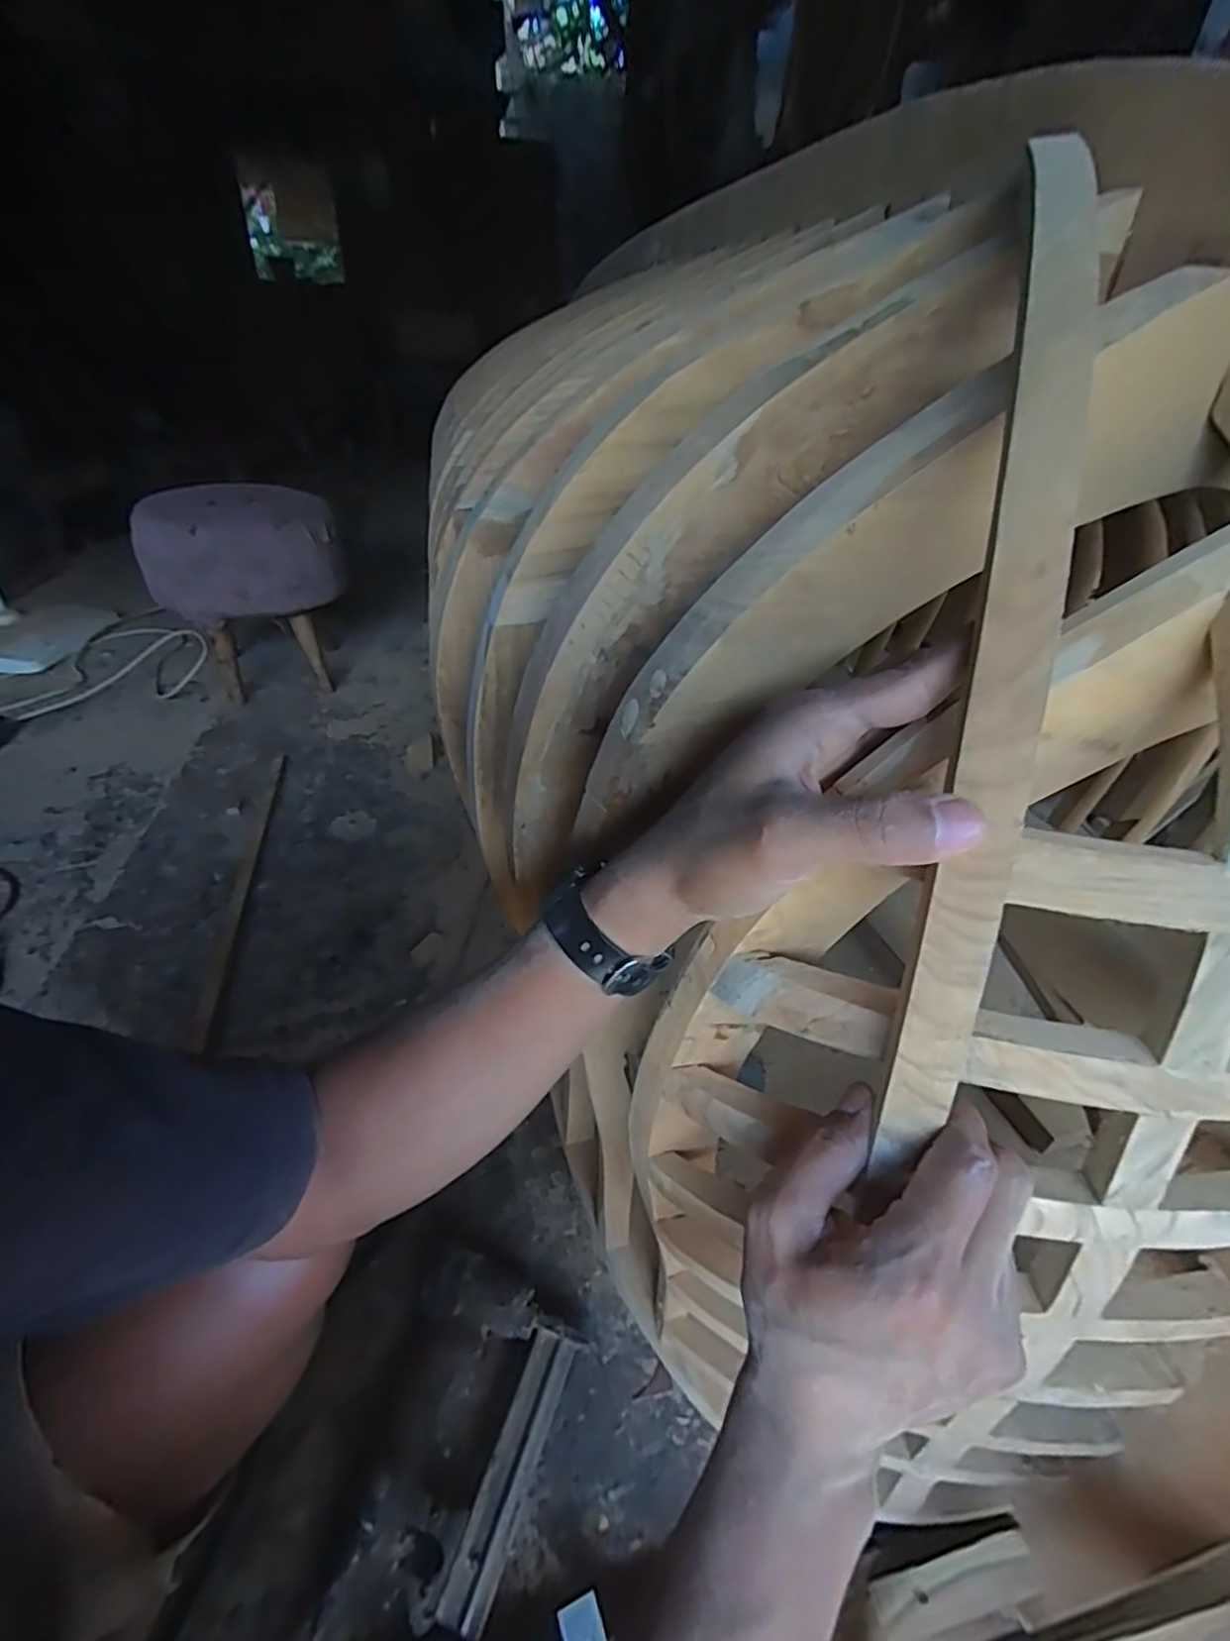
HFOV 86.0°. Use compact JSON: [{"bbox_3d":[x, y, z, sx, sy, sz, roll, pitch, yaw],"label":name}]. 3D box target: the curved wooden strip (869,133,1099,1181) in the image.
[{"bbox_3d":[0.134,-0.059,0.234,0.025,0.388,0.050,10,1,11],"label":"curved wooden strip"}]

